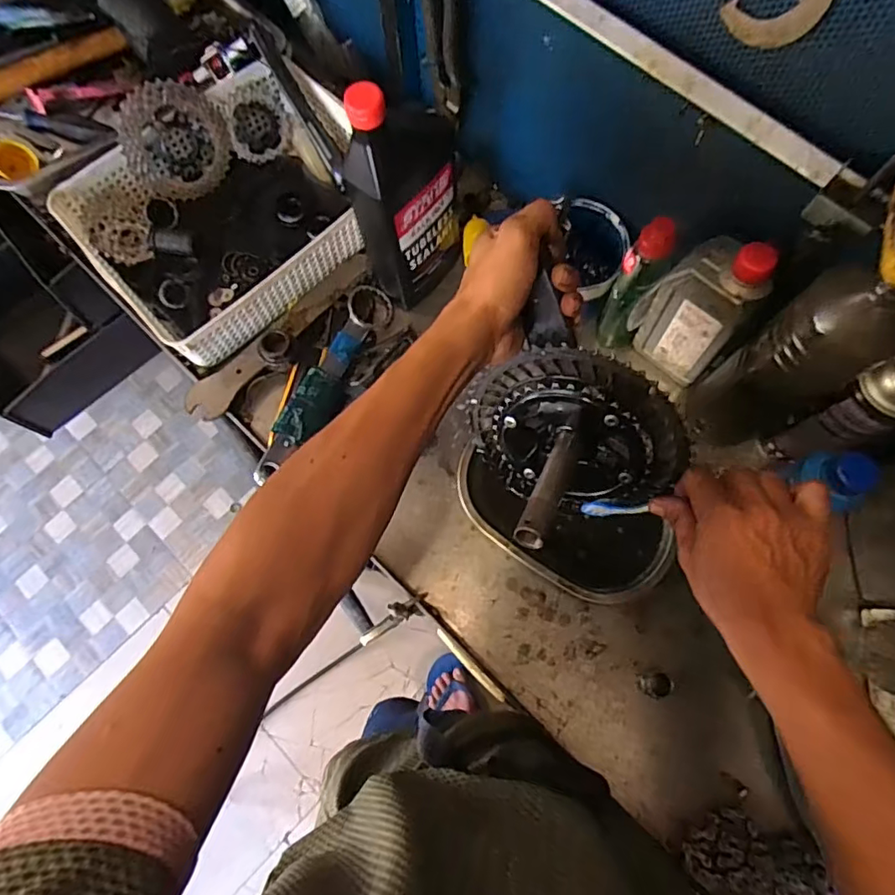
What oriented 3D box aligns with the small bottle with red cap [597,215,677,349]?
[{"bbox_3d":[0.190,-0.162,0.554,0.040,0.160,0.056,24,74,10],"label":"small bottle with red cap"}]

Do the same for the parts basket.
[{"bbox_3d":[-0.242,-0.284,0.631,0.321,0.105,0.252,-43,75,-12],"label":"parts basket"}]

